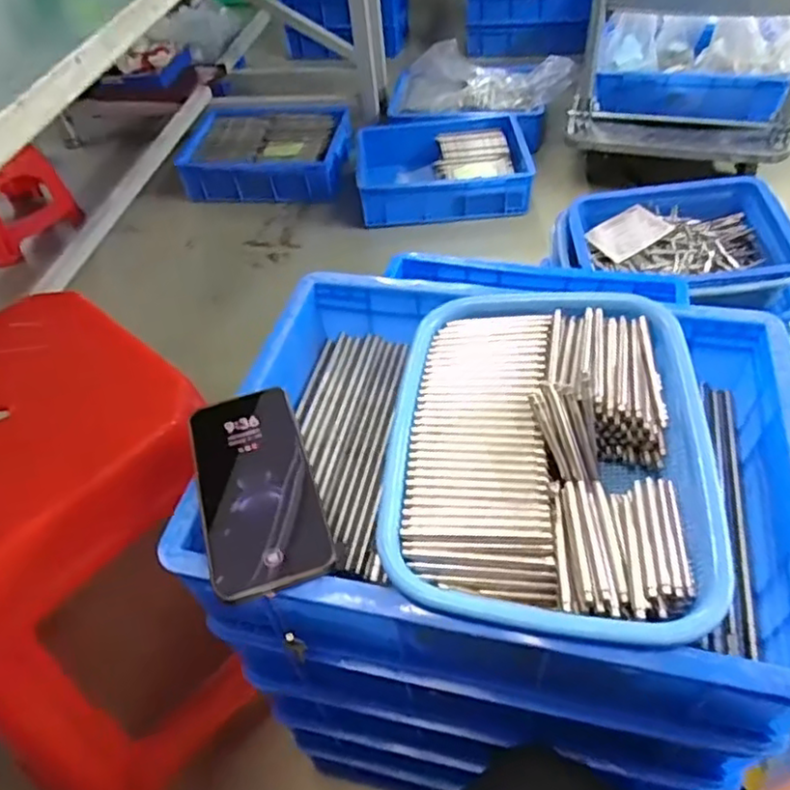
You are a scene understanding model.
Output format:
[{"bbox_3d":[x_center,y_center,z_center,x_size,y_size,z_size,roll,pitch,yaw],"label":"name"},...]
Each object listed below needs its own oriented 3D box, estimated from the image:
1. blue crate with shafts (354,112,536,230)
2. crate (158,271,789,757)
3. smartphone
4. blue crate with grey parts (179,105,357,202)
[{"bbox_3d":[0.112,-0.556,1.634,0.420,0.120,0.324,-2,47,5],"label":"blue crate with shafts"},{"bbox_3d":[0.082,0.057,0.507,0.397,0.119,0.305,5,48,11],"label":"crate"},{"bbox_3d":[-0.095,0.060,0.447,0.076,0.006,0.159,-17,48,-9],"label":"smartphone"},{"bbox_3d":[-0.335,-0.629,1.733,0.431,0.139,0.286,0,48,6],"label":"blue crate with grey parts"}]

